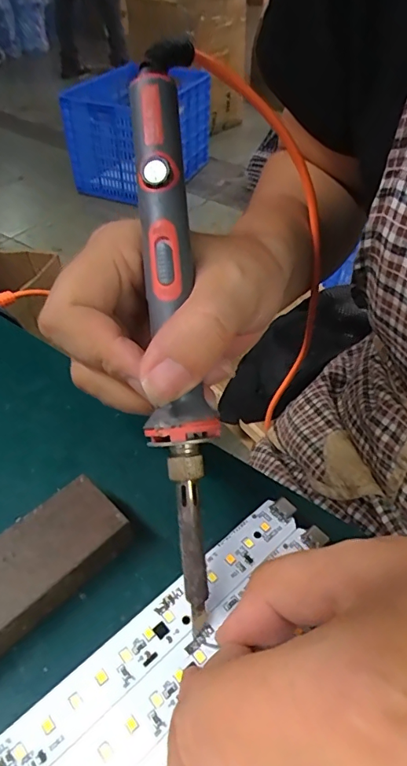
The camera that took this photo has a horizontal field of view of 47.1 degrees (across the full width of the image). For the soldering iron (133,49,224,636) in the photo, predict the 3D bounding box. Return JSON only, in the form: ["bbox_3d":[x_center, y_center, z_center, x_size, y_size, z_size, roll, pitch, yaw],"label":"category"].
[{"bbox_3d":[-0.009,-0.027,0.172,0.027,0.019,0.222,-5,85,-7],"label":"soldering iron"}]

